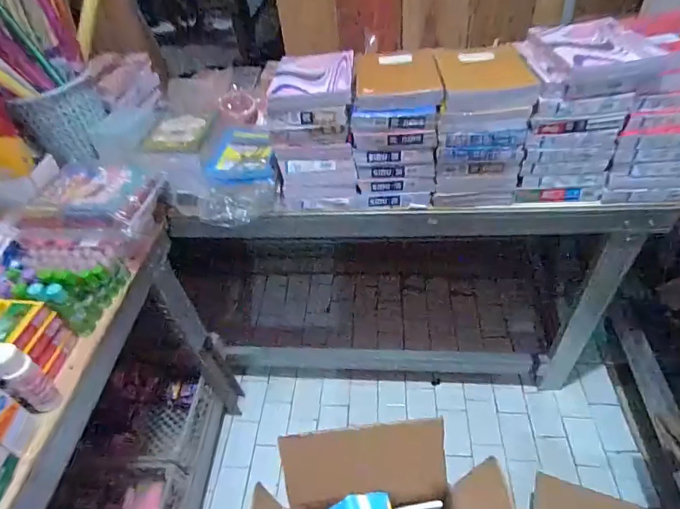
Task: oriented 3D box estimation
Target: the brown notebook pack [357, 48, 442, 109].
[{"bbox_3d":[0.117,-0.361,0.877,0.161,0.034,0.199,0,46,6],"label":"brown notebook pack"}]

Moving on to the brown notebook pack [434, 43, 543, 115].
[{"bbox_3d":[0.275,-0.354,0.849,0.161,0.053,0.208,-2,46,5],"label":"brown notebook pack"}]

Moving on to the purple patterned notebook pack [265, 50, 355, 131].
[{"bbox_3d":[-0.051,-0.346,0.905,0.166,0.084,0.203,1,46,8],"label":"purple patterned notebook pack"}]

